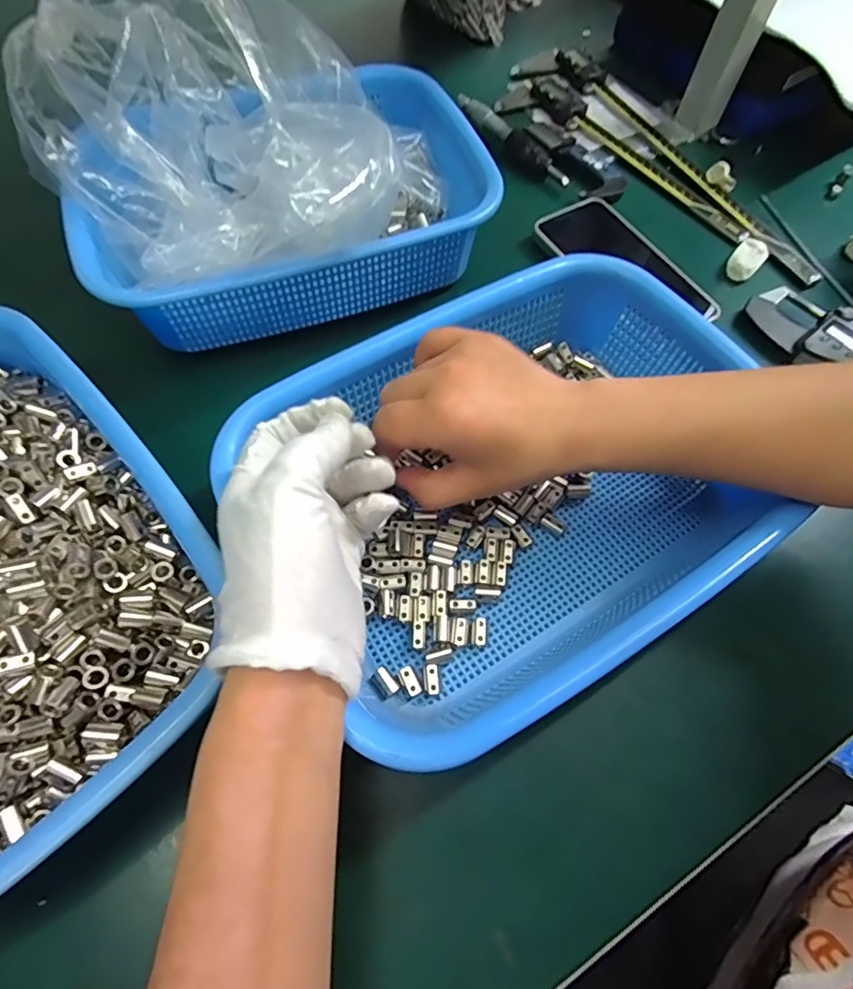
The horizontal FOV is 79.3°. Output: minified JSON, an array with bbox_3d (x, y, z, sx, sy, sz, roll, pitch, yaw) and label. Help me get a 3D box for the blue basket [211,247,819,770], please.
[{"bbox_3d":[0.046,-0.006,0.291,0.276,0.070,0.206,-29,68,-15],"label":"blue basket"}]

